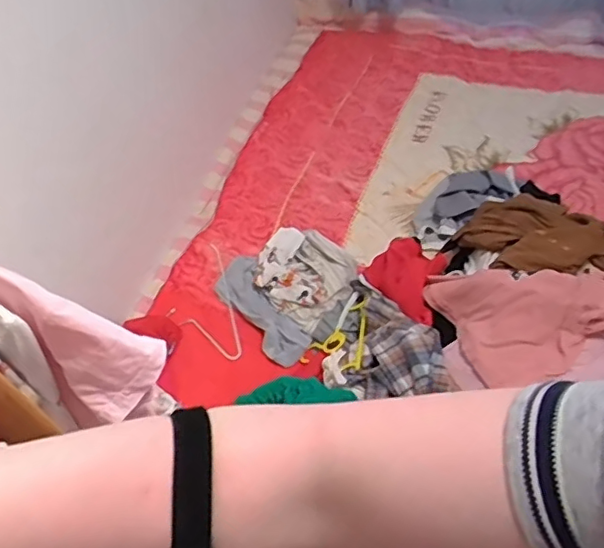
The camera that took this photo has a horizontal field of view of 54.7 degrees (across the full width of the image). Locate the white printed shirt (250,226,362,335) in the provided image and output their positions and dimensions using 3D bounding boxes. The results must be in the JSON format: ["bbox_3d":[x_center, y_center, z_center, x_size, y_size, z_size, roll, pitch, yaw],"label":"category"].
[{"bbox_3d":[0.005,-0.006,1.421,0.250,0.053,0.245,30,57,26],"label":"white printed shirt"}]

